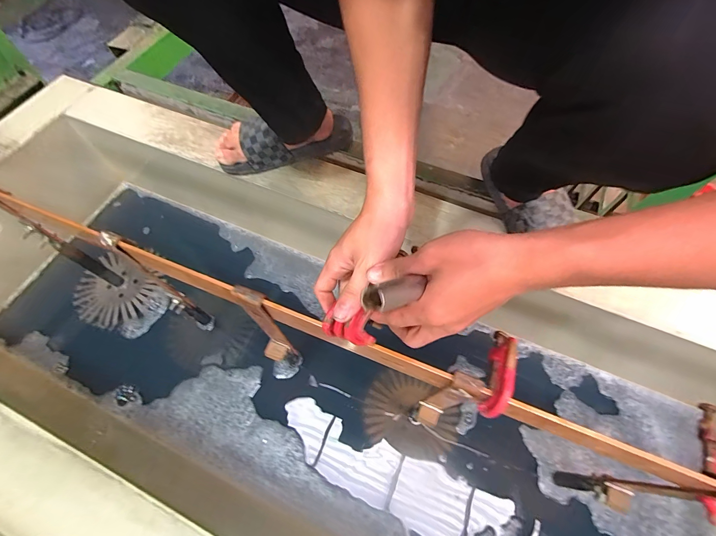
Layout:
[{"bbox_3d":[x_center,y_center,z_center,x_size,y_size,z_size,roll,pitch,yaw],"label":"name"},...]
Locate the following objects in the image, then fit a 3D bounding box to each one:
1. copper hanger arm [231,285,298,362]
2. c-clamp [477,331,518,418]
[{"bbox_3d":[-0.143,0.097,0.503,0.052,0.235,0.047,35,68,17],"label":"copper hanger arm"},{"bbox_3d":[0.162,0.116,0.375,0.013,0.066,0.107,21,65,11],"label":"c-clamp"}]

